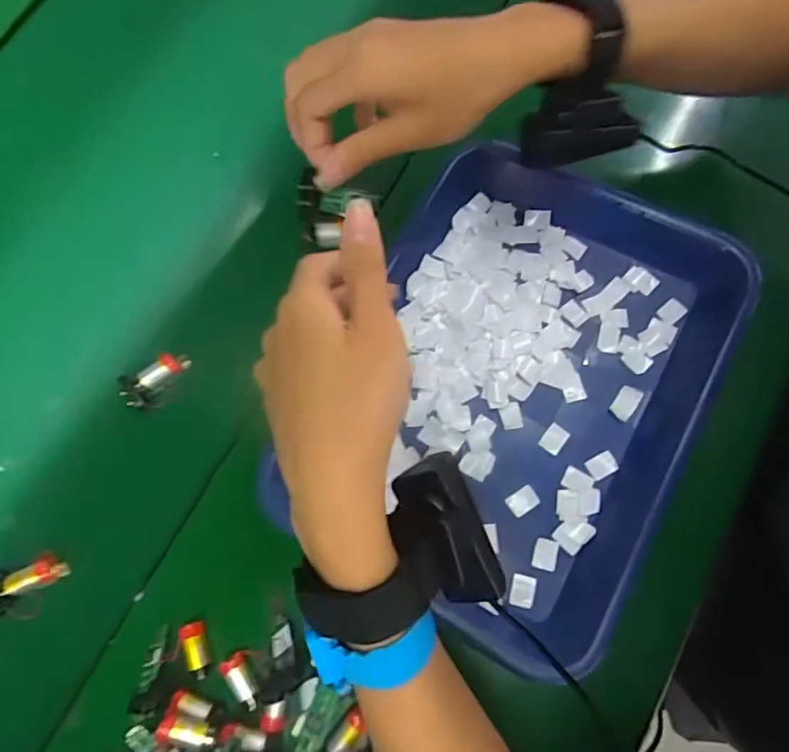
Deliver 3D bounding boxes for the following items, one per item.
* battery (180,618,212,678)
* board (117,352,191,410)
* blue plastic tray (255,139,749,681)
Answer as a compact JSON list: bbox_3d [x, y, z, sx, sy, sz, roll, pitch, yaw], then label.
[{"bbox_3d":[-0.134,0.185,0.367,0.014,0.011,0.035,-13,78,-2],"label":"battery"},{"bbox_3d":[-0.184,0.003,0.419,0.054,0.016,0.030,-35,79,-7],"label":"board"},{"bbox_3d":[0.089,0.005,0.397,0.263,0.038,0.335,29,79,7],"label":"blue plastic tray"}]

